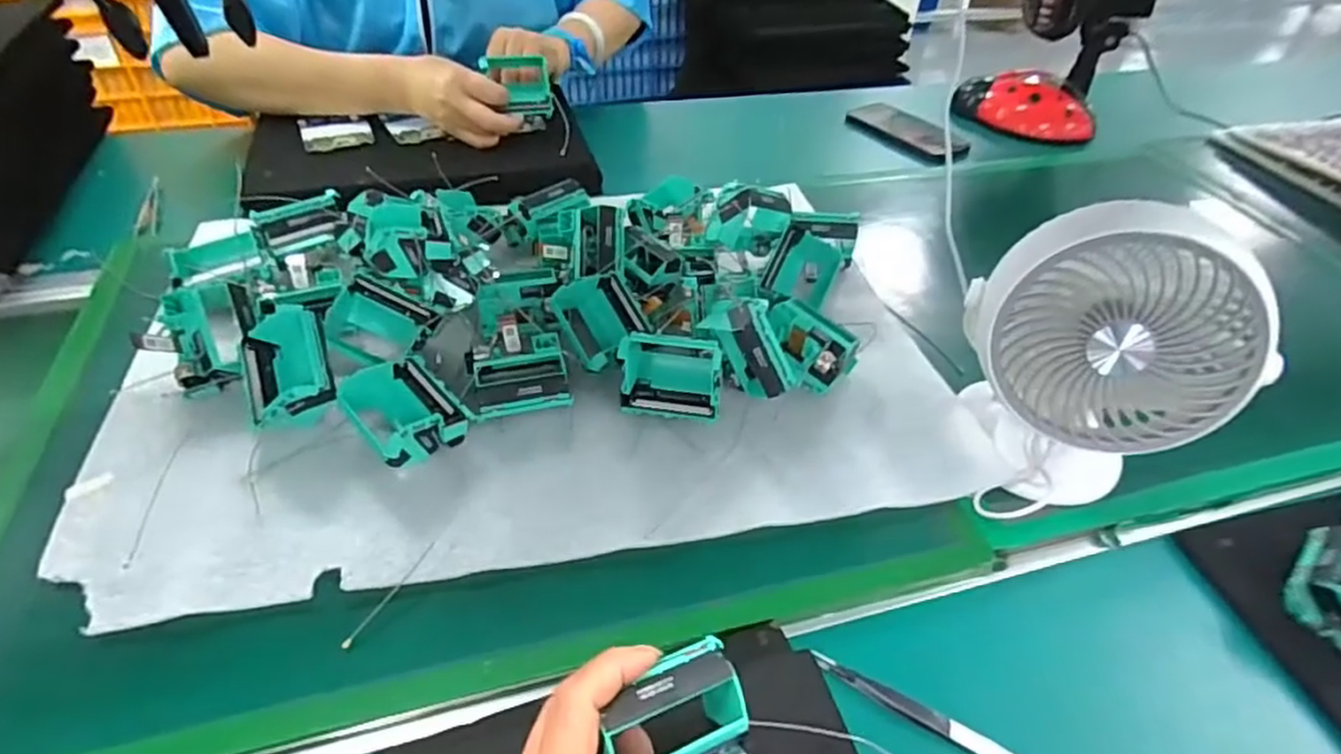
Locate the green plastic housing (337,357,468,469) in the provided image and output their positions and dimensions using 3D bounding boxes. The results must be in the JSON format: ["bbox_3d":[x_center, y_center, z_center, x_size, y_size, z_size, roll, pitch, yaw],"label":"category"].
[{"bbox_3d":[-0.179,0.026,0.474,0.062,0.038,0.073,-30,50,-31],"label":"green plastic housing"}]

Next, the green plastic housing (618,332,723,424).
[{"bbox_3d":[0.003,-0.005,0.499,0.074,0.059,0.048,8,42,6],"label":"green plastic housing"}]

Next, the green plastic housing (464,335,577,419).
[{"bbox_3d":[-0.108,0.004,0.499,0.070,0.031,0.052,-9,45,-14],"label":"green plastic housing"}]

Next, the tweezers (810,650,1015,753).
[{"bbox_3d":[0.137,0.184,0.381,0.126,0.011,0.011,22,46,18],"label":"tweezers"}]

